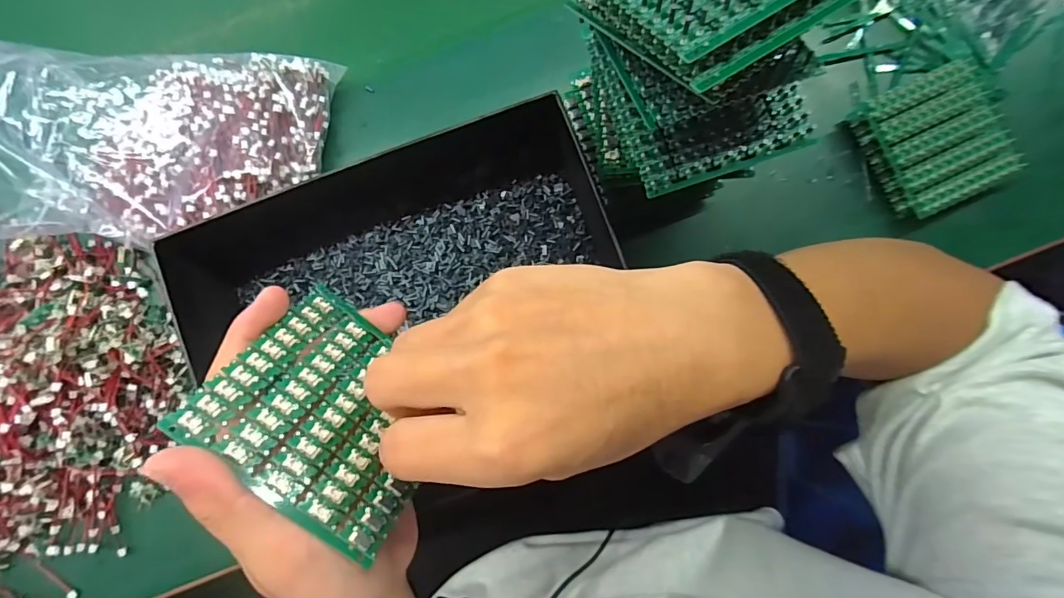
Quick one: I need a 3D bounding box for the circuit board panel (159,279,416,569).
[{"bbox_3d":[-0.077,0.045,0.198,0.085,0.005,0.078,40,44,-10],"label":"circuit board panel"}]

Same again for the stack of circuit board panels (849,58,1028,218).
[{"bbox_3d":[0.278,-0.109,0.332,0.078,0.021,0.087,-24,83,-1],"label":"stack of circuit board panels"}]

